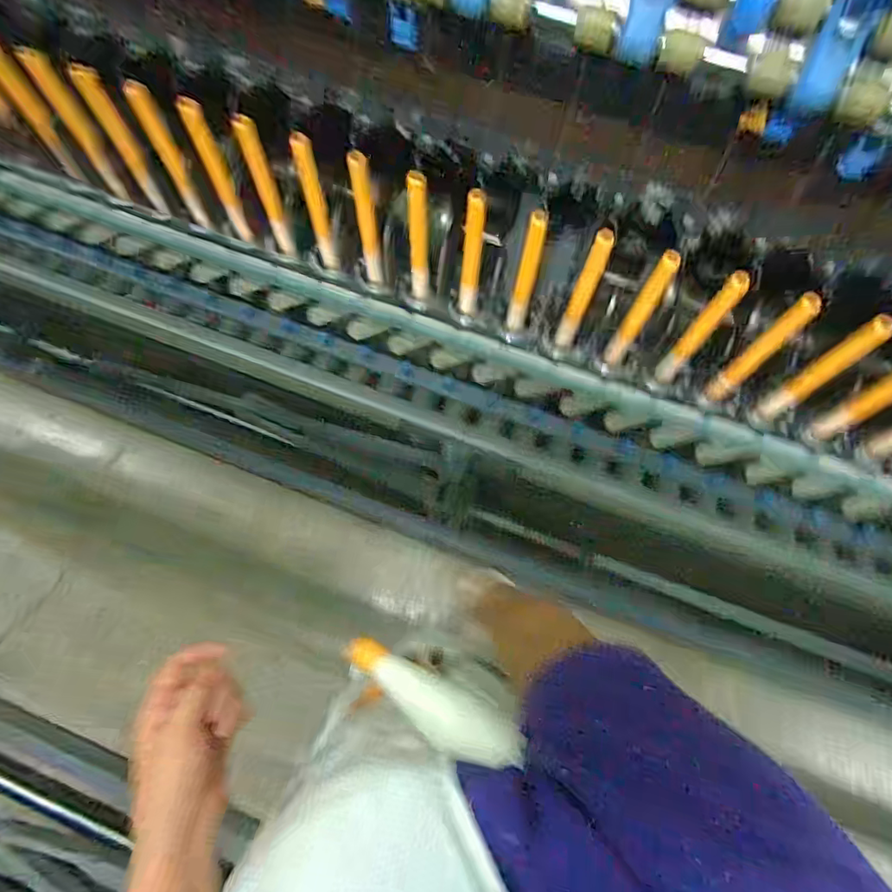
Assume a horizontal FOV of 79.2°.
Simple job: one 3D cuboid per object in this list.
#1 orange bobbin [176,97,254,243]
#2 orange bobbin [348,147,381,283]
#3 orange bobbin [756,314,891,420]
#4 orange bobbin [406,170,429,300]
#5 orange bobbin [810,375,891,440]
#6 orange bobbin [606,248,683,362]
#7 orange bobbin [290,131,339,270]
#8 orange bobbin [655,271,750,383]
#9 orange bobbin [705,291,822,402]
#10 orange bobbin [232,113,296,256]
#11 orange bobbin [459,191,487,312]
[{"bbox_3d":[-0.283,-0.337,0.677,0.025,0.198,0.028,-25,73,-10],"label":"orange bobbin"},{"bbox_3d":[-0.096,-0.267,0.660,0.019,0.198,0.022,-13,71,-6],"label":"orange bobbin"},{"bbox_3d":[0.418,-0.081,0.604,0.028,0.198,0.026,-32,74,-12],"label":"orange bobbin"},{"bbox_3d":[-0.033,-0.246,0.654,0.021,0.191,0.021,-8,70,-5],"label":"orange bobbin"},{"bbox_3d":[0.480,-0.055,0.596,0.028,0.190,0.027,-28,73,-11],"label":"orange bobbin"},{"bbox_3d":[0.224,-0.152,0.625,0.023,0.191,0.018,34,73,10],"label":"orange bobbin"},{"bbox_3d":[-0.160,-0.293,0.671,0.022,0.196,0.028,-18,72,-8],"label":"orange bobbin"},{"bbox_3d":[0.288,-0.128,0.616,0.023,0.192,0.019,25,71,7],"label":"orange bobbin"},{"bbox_3d":[0.352,-0.104,0.609,0.030,0.186,0.024,-37,75,-14],"label":"orange bobbin"},{"bbox_3d":[-0.221,-0.314,0.674,0.024,0.197,0.024,-18,72,-8],"label":"orange bobbin"},{"bbox_3d":[0.032,-0.224,0.648,0.023,0.195,0.017,6,70,0],"label":"orange bobbin"}]

